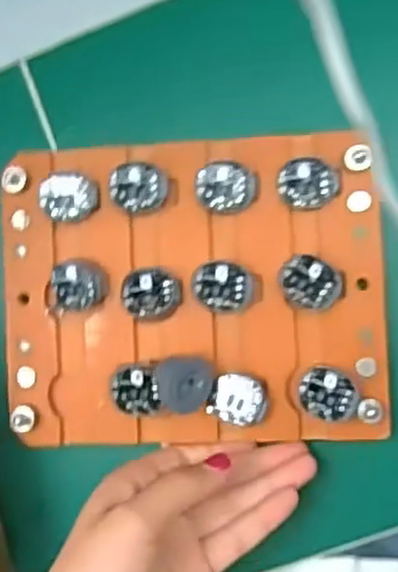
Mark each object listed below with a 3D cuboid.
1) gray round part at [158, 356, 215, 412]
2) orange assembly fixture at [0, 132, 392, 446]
[{"bbox_3d":[-0.006,0.046,0.356,0.023,0.031,0.026,-4,88,7],"label":"gray round part"},{"bbox_3d":[-0.005,0.003,0.361,0.187,0.027,0.148,-2,88,7],"label":"orange assembly fixture"}]

